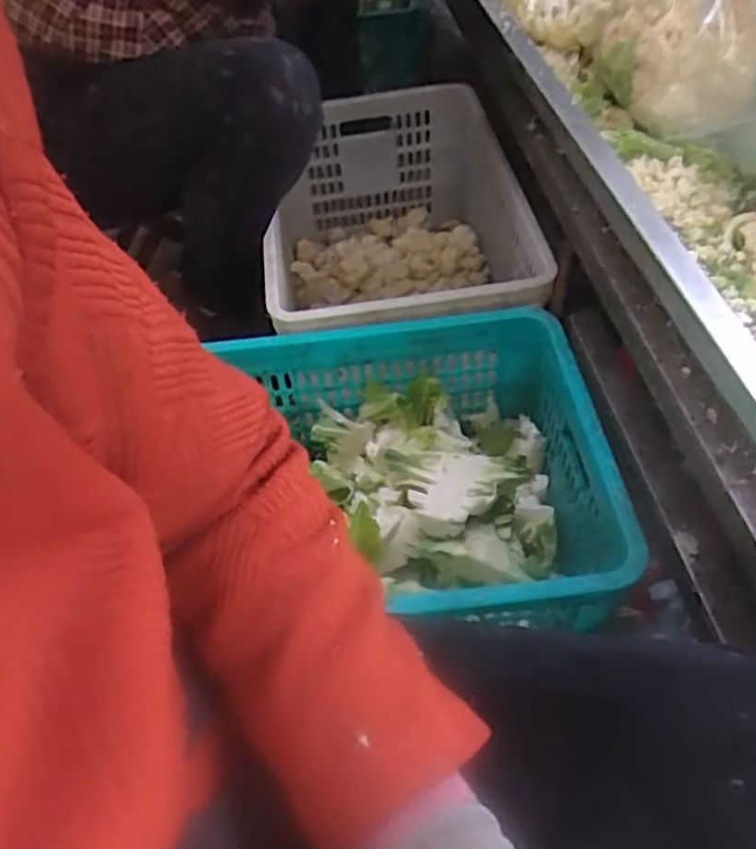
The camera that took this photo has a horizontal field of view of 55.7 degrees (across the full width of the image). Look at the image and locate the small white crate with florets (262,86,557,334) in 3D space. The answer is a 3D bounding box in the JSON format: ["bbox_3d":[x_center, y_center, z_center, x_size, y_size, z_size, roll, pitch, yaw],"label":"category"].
[{"bbox_3d":[0.022,-0.260,1.067,0.346,0.228,0.518,-6,49,-2],"label":"small white crate with florets"}]

